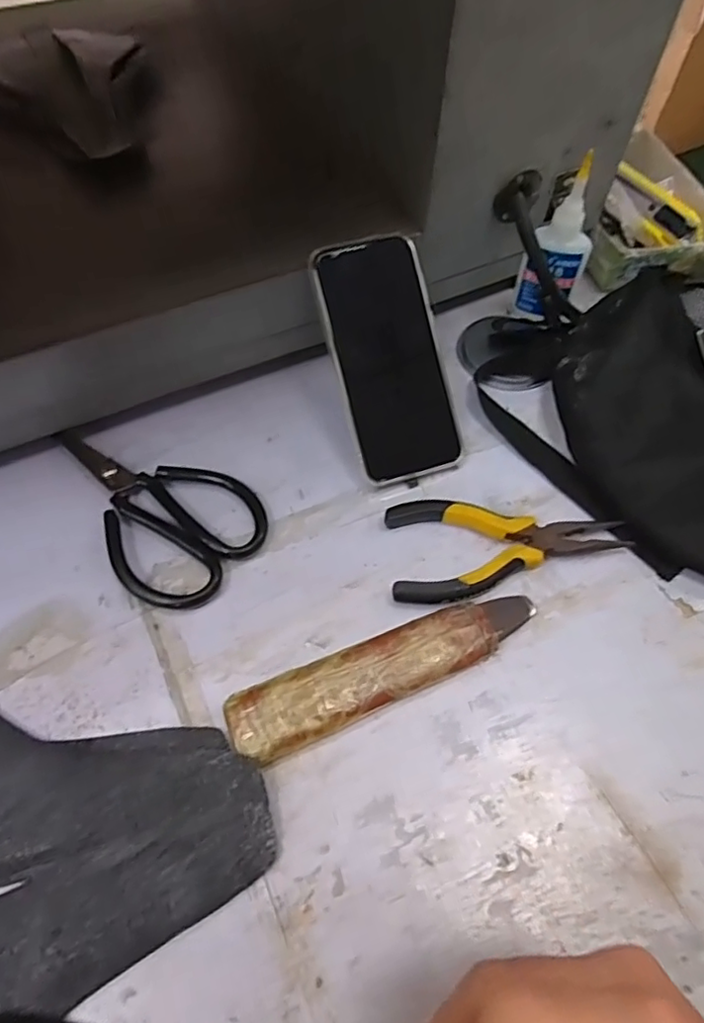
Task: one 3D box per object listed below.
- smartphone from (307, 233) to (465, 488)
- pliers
[{"bbox_3d":[0.026,-0.104,0.419,0.077,0.010,0.163,-16,96,-11],"label":"smartphone"},{"bbox_3d":[0.100,0.023,0.391,0.148,0.017,0.068,-3,58,-3],"label":"pliers"}]

